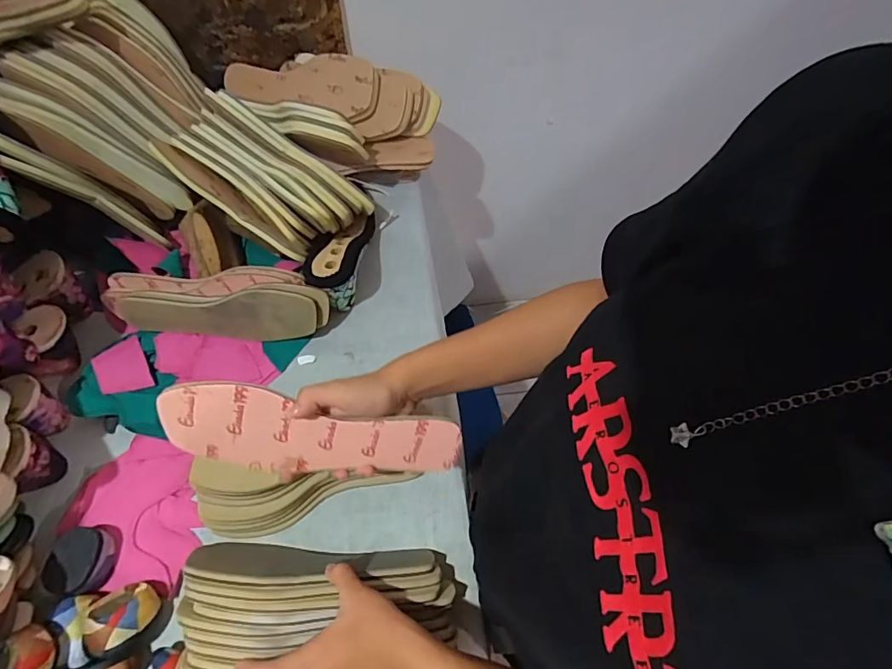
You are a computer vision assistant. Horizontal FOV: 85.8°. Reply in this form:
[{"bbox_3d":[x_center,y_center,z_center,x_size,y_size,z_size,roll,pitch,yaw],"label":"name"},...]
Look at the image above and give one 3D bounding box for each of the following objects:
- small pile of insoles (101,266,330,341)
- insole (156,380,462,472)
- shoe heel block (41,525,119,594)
[{"bbox_3d":[-0.284,-0.038,0.598,0.265,0.082,0.049,0,62,0],"label":"small pile of insoles"},{"bbox_3d":[-0.108,0.087,0.401,0.235,0.075,0.005,12,26,-12],"label":"insole"},{"bbox_3d":[-0.377,0.233,0.497,0.055,0.030,0.061,1,61,0],"label":"shoe heel block"}]

